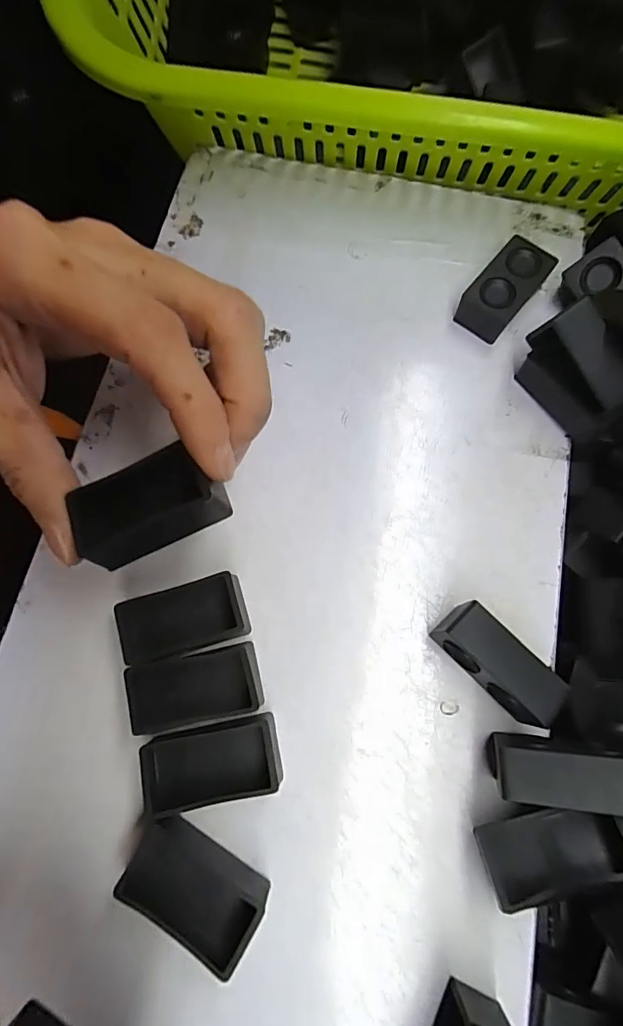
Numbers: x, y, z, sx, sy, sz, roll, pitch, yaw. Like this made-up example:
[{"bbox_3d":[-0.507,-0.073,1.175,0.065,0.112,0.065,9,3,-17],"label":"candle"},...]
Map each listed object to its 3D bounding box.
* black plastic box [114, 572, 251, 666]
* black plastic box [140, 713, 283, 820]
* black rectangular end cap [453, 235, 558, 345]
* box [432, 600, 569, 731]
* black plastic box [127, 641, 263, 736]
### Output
[{"bbox_3d":[-0.044,0.039,0.172,0.043,0.018,0.023,-17,74,-3],"label":"black plastic box"},{"bbox_3d":[-0.032,0.083,0.159,0.041,0.018,0.025,-6,74,0],"label":"black plastic box"},{"bbox_3d":[0.085,-0.098,0.212,0.023,0.018,0.044,40,78,12],"label":"black rectangular end cap"},{"bbox_3d":[0.062,0.051,0.166,0.020,0.023,0.042,-43,77,-10],"label":"box"},{"bbox_3d":[-0.038,0.060,0.166,0.043,0.019,0.022,-11,74,-2],"label":"black plastic box"}]

